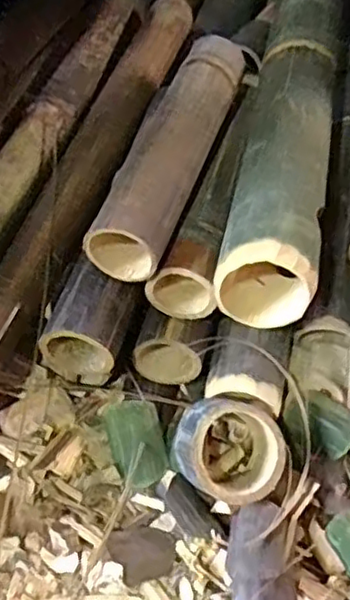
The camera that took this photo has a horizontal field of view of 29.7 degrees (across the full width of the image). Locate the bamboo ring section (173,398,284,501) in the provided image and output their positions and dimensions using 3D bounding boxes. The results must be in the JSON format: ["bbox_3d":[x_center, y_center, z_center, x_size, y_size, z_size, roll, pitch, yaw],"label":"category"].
[{"bbox_3d":[0.038,0.113,0.505,0.077,0.055,0.077,1,86,-16],"label":"bamboo ring section"}]

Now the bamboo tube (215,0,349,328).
[{"bbox_3d":[0.102,-0.160,0.568,0.074,0.068,0.402,13,55,5],"label":"bamboo tube"}]

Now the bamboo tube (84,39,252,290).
[{"bbox_3d":[0.001,-0.121,0.545,0.053,0.065,0.254,18,56,8],"label":"bamboo tube"}]

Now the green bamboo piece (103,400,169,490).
[{"bbox_3d":[-0.029,0.112,0.516,0.041,0.026,0.066,-18,71,24],"label":"green bamboo piece"}]

